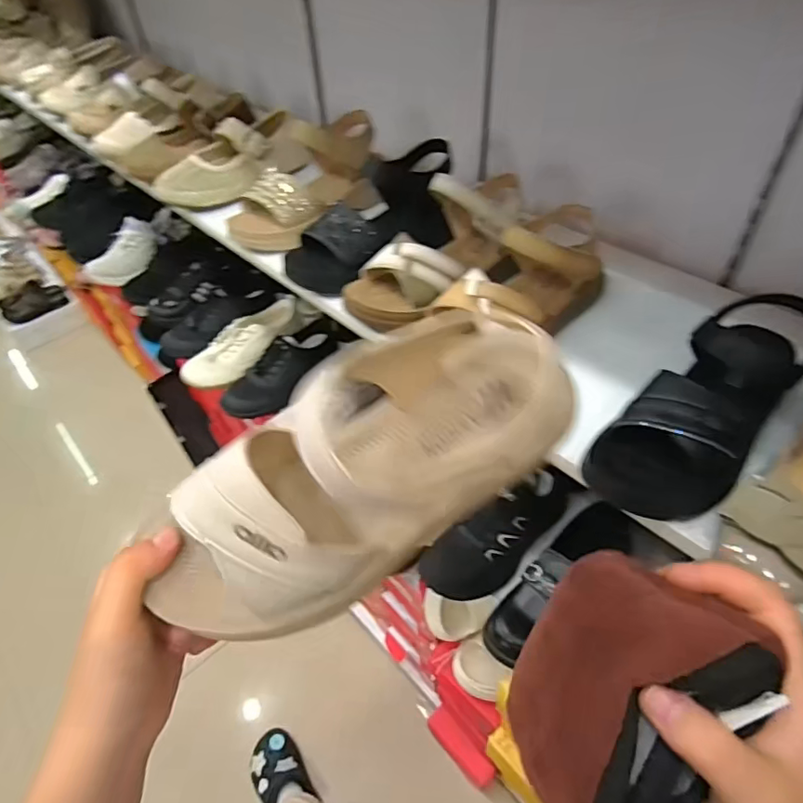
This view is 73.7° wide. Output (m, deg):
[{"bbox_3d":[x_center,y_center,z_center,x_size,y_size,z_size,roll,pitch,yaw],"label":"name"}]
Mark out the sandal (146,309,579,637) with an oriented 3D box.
[{"bbox_3d":[-0.025,0.035,0.260,0.229,0.072,0.101,-36,76,0],"label":"sandal"}]

